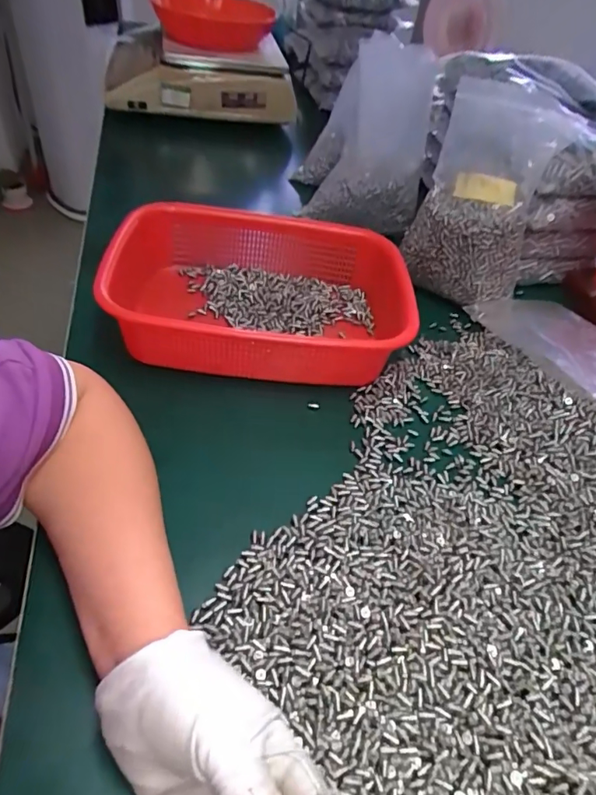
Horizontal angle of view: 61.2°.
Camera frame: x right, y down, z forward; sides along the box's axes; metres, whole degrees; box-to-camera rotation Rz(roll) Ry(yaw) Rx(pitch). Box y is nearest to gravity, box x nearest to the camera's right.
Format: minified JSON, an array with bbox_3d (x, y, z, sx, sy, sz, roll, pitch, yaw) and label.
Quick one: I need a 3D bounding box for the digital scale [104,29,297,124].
[{"bbox_3d":[-0.157,-0.548,0.848,0.302,0.101,0.226,1,47,-7],"label":"digital scale"}]

